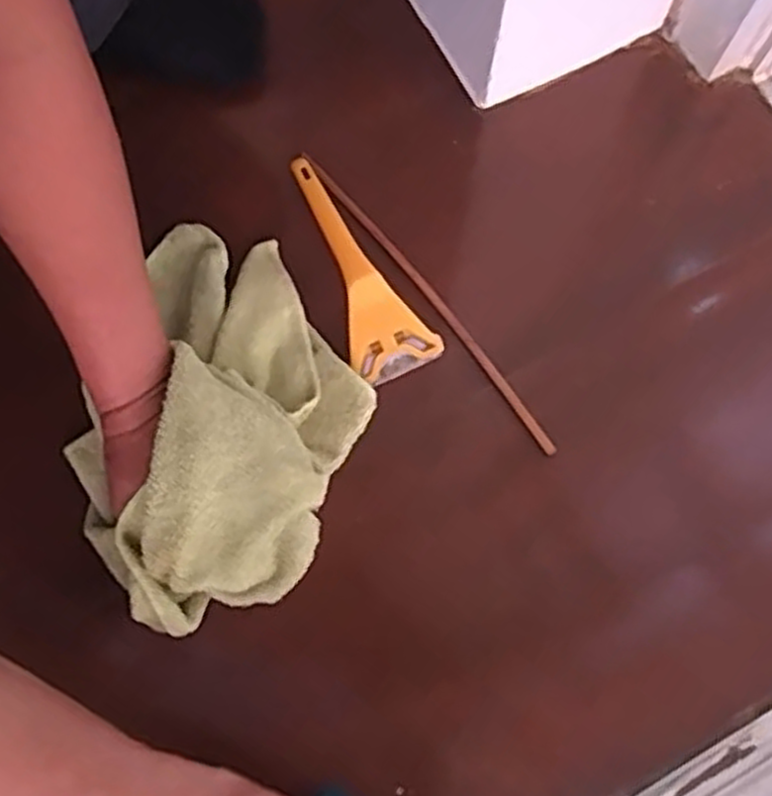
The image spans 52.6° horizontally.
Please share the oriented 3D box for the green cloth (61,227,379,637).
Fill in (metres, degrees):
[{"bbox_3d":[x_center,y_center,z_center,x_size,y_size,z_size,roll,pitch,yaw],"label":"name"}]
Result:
[{"bbox_3d":[-0.099,0.010,0.450,0.157,0.056,0.225,18,75,5],"label":"green cloth"}]

